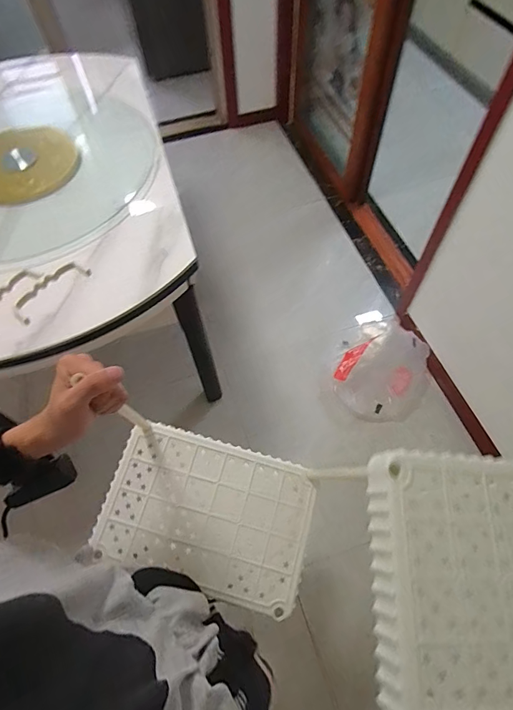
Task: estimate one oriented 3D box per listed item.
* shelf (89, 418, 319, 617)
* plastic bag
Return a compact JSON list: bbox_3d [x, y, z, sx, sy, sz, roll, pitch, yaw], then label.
[{"bbox_3d":[-0.065,0.215,0.550,0.271,0.050,0.182,12,61,9],"label":"shelf"},{"bbox_3d":[0.484,0.038,1.572,0.371,0.176,0.421,13,62,9],"label":"plastic bag"}]

